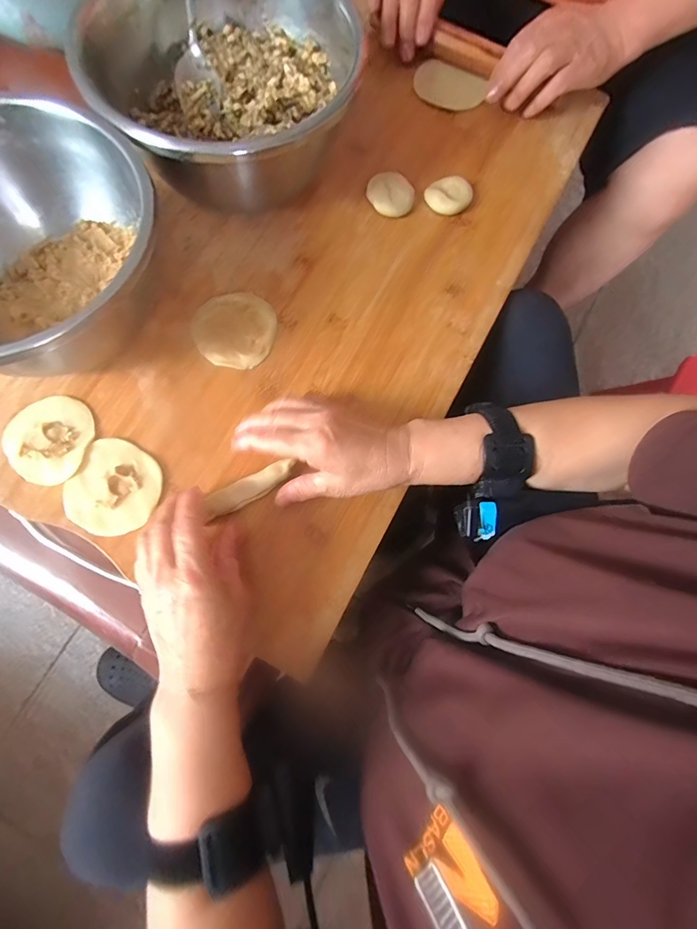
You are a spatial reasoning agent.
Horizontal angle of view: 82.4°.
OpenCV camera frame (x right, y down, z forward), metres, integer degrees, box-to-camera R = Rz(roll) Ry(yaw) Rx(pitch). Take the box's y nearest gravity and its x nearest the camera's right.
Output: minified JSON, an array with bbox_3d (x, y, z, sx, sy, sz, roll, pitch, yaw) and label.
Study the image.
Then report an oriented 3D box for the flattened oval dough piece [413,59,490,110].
[{"bbox_3d":[0.120,-0.449,0.472,0.083,0.008,0.052,25,89,0],"label":"flattened oval dough piece"}]

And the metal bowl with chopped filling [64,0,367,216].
[{"bbox_3d":[-0.112,-0.367,0.391,0.233,0.106,0.215,1,76,-4],"label":"metal bowl with chopped filling"}]

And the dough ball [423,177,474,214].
[{"bbox_3d":[0.109,-0.293,0.430,0.049,0.011,0.047,1,76,-4],"label":"dough ball"}]

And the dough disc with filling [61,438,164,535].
[{"bbox_3d":[-0.203,0.021,0.346,0.076,0.011,0.077,1,76,-4],"label":"dough disc with filling"}]

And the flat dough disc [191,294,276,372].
[{"bbox_3d":[-0.111,-0.131,0.386,0.075,0.009,0.077,1,76,-4],"label":"flat dough disc"}]

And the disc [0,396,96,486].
[{"bbox_3d":[-0.265,-0.024,0.351,0.069,0.006,0.076,19,76,1],"label":"disc"}]

